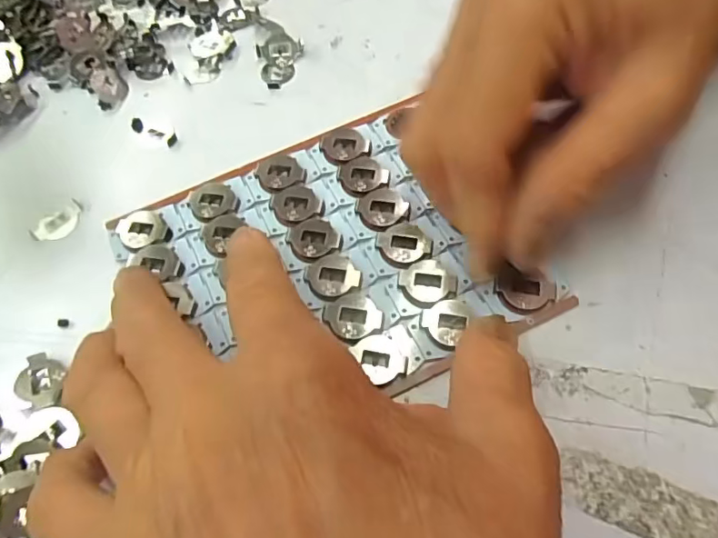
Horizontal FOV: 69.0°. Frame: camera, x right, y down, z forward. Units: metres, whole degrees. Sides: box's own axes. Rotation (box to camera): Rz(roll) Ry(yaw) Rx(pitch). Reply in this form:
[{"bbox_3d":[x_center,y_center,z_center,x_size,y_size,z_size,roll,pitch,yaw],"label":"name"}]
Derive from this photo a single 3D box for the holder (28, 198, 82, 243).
[{"bbox_3d":[-0.127,-0.020,0.219,0.023,0.004,0.013,-39,68,-15],"label":"holder"}]

